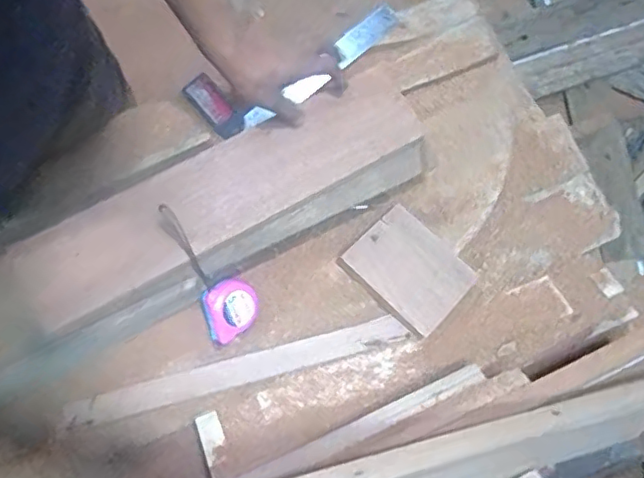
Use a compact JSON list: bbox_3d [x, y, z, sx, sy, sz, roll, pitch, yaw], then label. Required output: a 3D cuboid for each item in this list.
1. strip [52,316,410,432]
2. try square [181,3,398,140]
[{"bbox_3d":[-0.103,0.160,0.715,0.413,0.022,0.036,-15,78,-5],"label":"strip"},{"bbox_3d":[-0.036,-0.254,0.826,0.311,0.017,0.105,-36,80,-10],"label":"try square"}]

